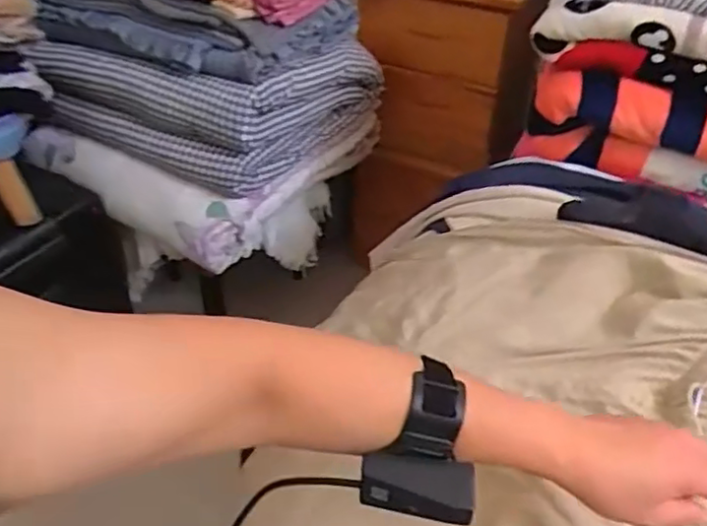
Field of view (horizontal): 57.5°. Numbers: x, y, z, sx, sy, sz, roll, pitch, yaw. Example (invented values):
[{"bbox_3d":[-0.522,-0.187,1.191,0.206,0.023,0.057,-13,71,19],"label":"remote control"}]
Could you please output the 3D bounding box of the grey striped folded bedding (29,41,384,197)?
[{"bbox_3d":[-0.311,-0.403,1.482,0.512,0.233,0.585,25,47,25],"label":"grey striped folded bedding"}]

